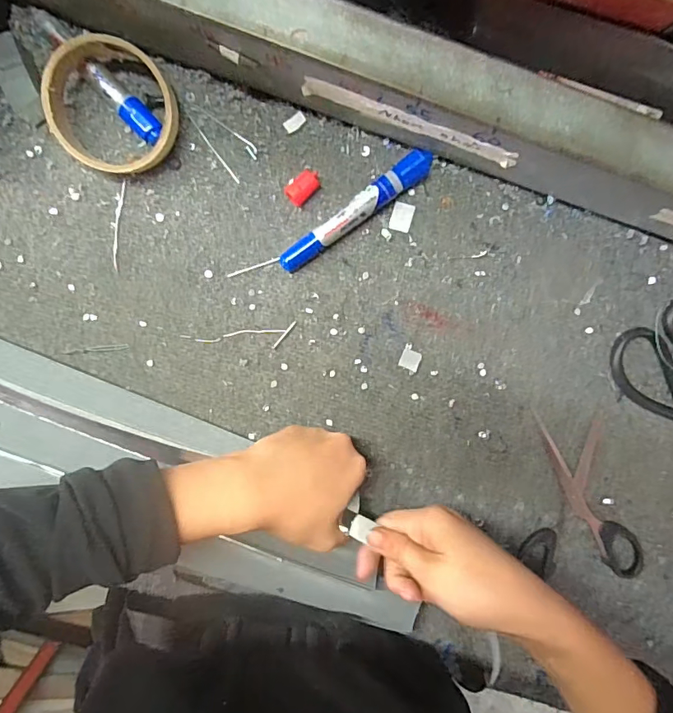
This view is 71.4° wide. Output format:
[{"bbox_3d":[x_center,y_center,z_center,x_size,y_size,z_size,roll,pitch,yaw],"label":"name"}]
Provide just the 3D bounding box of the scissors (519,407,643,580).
[{"bbox_3d":[0.211,0.123,0.403,0.101,0.007,0.140,-2,96,-2],"label":"scissors"}]

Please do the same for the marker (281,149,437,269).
[{"bbox_3d":[0.015,-0.111,0.364,0.137,0.021,0.018,-37,96,2],"label":"marker"}]

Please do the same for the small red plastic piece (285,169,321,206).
[{"bbox_3d":[-0.025,-0.131,0.363,0.028,0.015,0.016,-38,96,2],"label":"small red plastic piece"}]

